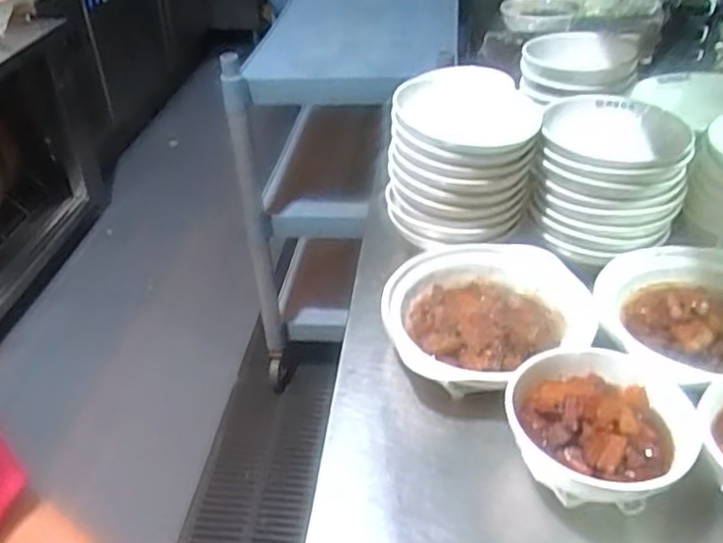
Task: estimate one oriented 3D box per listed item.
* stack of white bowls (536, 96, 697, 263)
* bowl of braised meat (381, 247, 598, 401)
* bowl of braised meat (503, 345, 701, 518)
[{"bbox_3d":[0.352,-0.137,0.993,0.190,0.162,0.201,9,37,14],"label":"stack of white bowls"},{"bbox_3d":[0.160,0.059,0.874,0.255,0.071,0.276,-1,36,1],"label":"bowl of braised meat"},{"bbox_3d":[0.236,0.168,0.703,0.172,0.093,0.172,-1,36,1],"label":"bowl of braised meat"}]

